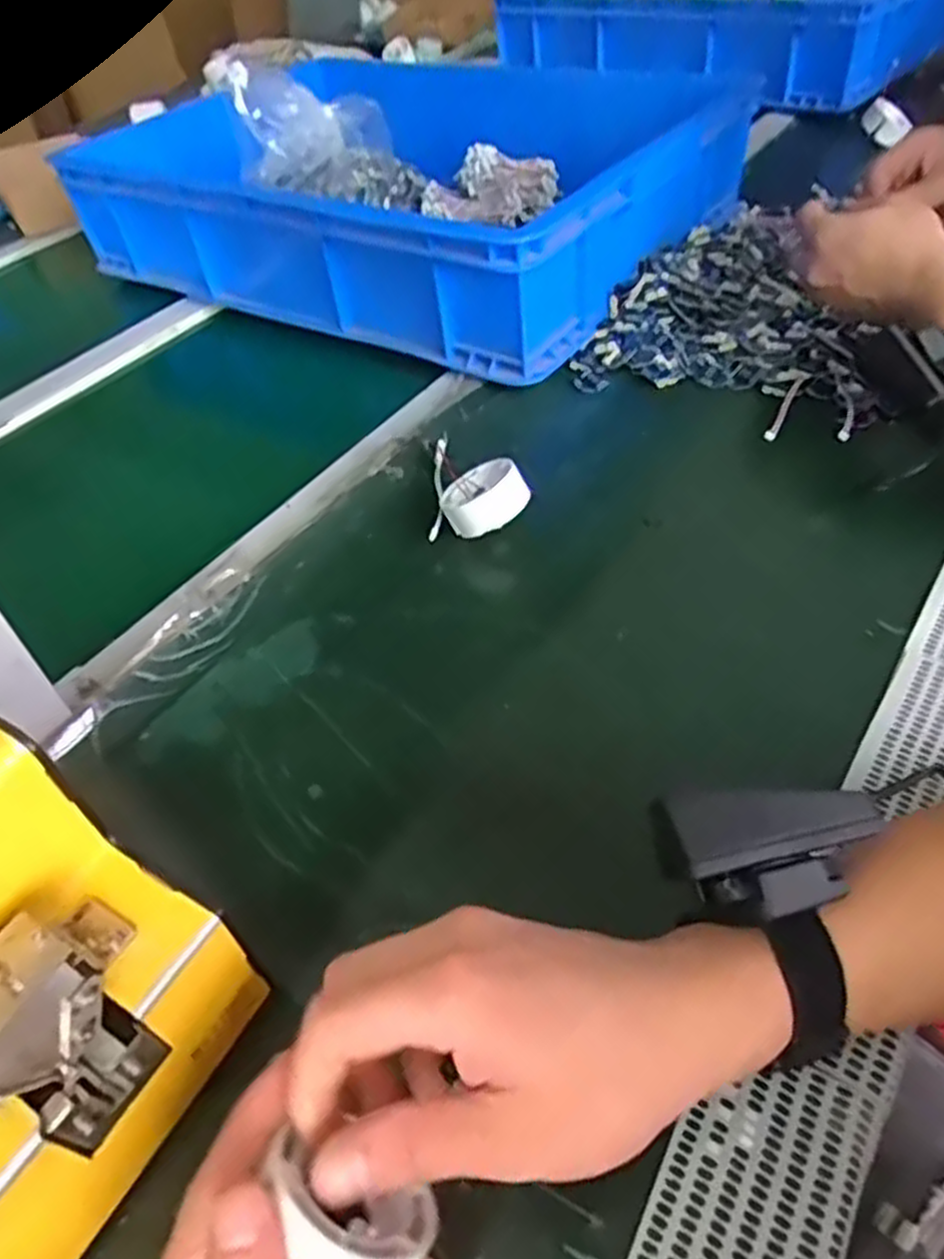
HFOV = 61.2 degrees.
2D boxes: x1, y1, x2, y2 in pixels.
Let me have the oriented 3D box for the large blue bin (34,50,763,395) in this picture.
[{"bbox_3d":[-0.059,-0.468,0.802,0.564,0.124,0.439,28,55,29],"label":"large blue bin"}]

